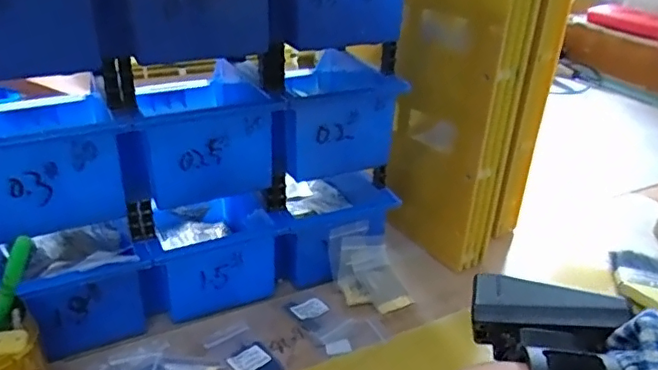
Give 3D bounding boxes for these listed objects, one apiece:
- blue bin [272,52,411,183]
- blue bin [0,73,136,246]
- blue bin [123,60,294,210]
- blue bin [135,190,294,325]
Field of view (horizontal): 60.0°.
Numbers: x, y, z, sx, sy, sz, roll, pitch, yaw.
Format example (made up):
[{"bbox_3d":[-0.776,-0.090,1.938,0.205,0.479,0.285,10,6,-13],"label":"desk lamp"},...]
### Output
[{"bbox_3d":[-0.015,-0.077,0.540,0.112,0.073,0.162,-8,31,-19],"label":"blue bin"},{"bbox_3d":[-0.224,-0.036,0.442,0.107,0.083,0.168,-12,32,-25],"label":"blue bin"},{"bbox_3d":[-0.116,-0.056,0.484,0.108,0.071,0.166,-10,31,-23],"label":"blue bin"},{"bbox_3d":[-0.120,0.041,0.531,0.125,0.085,0.151,-12,32,-25],"label":"blue bin"}]

